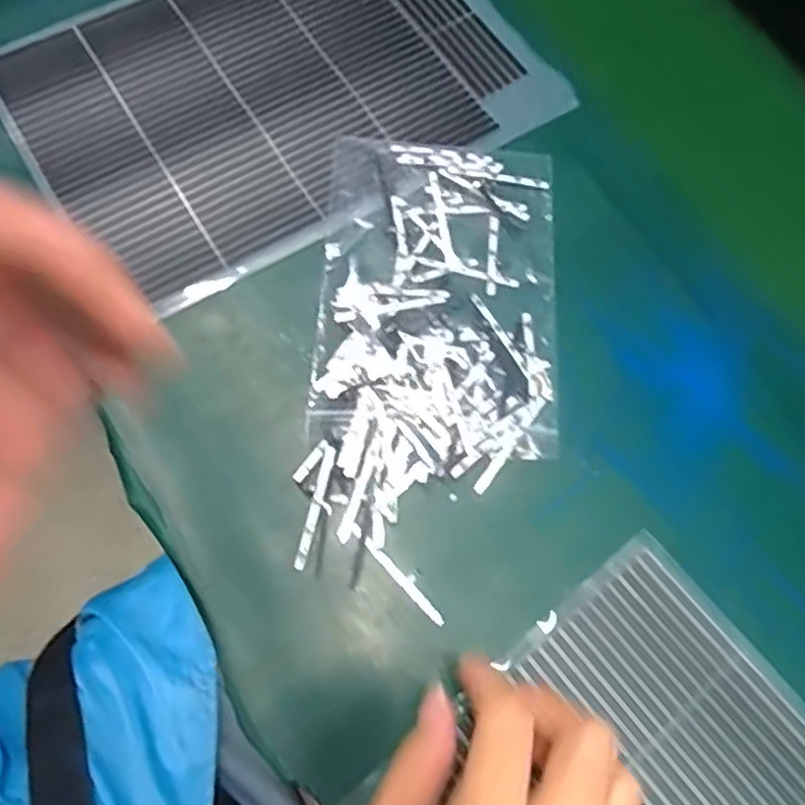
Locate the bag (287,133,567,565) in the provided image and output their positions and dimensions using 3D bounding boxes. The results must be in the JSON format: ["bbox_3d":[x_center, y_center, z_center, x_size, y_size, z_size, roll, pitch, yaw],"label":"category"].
[{"bbox_3d":[0.020,-0.043,0.380,0.128,0.012,0.232,5,68,0],"label":"bag"}]

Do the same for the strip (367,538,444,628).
[{"bbox_3d":[0.001,0.084,0.331,0.006,0.004,0.052,-41,75,-16],"label":"strip"}]

